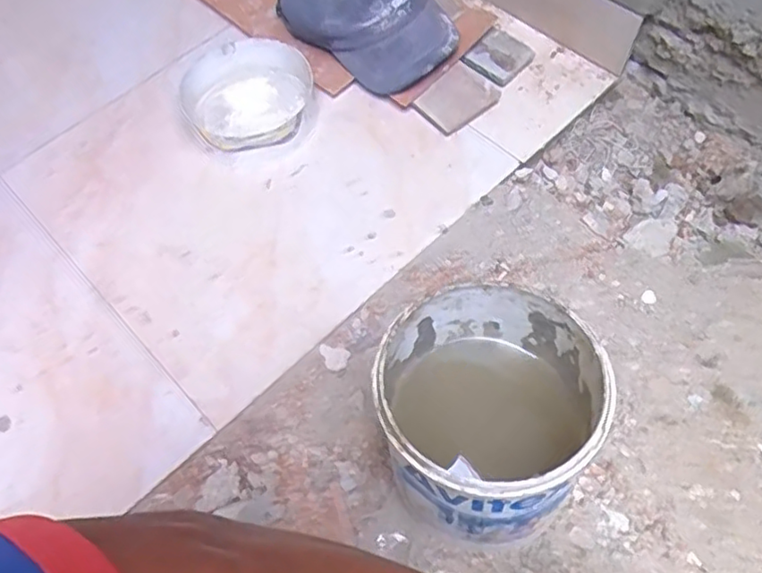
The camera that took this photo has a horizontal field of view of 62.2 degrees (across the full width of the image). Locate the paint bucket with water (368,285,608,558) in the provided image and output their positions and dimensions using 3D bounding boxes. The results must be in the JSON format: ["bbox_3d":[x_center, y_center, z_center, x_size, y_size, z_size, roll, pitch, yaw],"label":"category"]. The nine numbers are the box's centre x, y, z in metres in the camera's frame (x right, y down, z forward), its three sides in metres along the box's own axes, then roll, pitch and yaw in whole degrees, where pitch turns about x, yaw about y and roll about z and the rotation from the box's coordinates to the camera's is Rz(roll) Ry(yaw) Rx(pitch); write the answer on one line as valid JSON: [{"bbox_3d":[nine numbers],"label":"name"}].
[{"bbox_3d":[0.088,0.117,0.560,0.173,0.187,0.189,-1,60,2],"label":"paint bucket with water"}]

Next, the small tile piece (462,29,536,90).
[{"bbox_3d":[0.161,-0.311,0.861,0.070,0.004,0.087,42,70,2],"label":"small tile piece"}]

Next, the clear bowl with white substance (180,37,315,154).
[{"bbox_3d":[-0.175,-0.249,0.841,0.166,0.057,0.158,-1,60,2],"label":"clear bowl with white substance"}]

